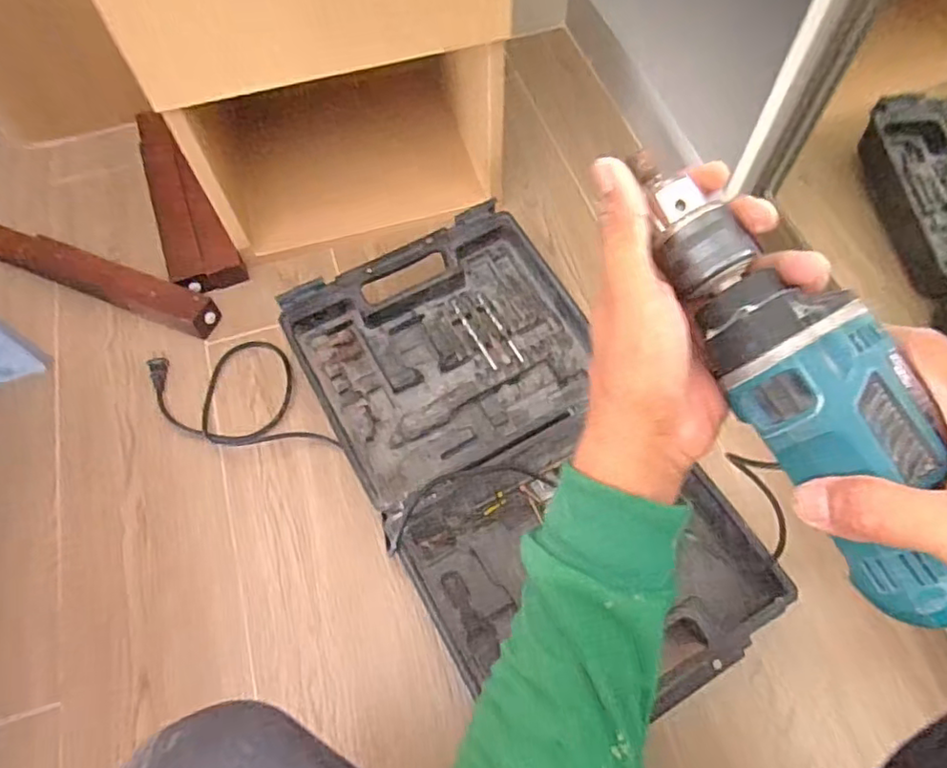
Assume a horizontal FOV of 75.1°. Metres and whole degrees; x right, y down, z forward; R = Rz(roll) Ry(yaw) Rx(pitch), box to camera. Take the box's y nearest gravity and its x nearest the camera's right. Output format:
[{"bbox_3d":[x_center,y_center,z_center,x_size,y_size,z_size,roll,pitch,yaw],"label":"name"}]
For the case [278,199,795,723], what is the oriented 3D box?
[{"bbox_3d":[0.044,0.073,0.736,0.348,0.082,0.601,-27,66,-10],"label":"case"}]

